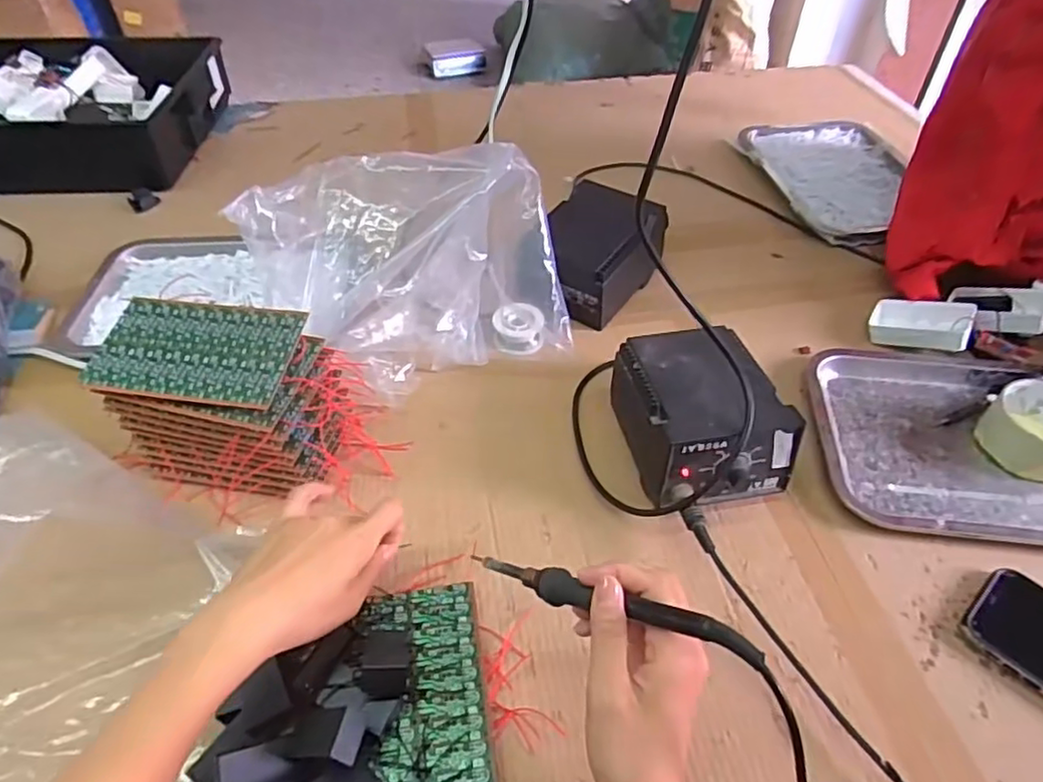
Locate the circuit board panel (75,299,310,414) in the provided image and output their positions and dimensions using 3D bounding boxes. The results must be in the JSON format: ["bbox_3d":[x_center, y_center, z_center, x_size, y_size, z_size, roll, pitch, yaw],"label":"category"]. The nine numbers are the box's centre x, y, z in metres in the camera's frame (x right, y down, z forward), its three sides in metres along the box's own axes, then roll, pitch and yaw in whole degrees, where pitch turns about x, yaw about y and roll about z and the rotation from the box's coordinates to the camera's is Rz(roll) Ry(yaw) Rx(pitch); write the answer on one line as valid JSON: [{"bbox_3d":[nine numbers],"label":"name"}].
[{"bbox_3d":[-0.260,-0.033,0.524,0.154,0.006,0.093,6,57,6],"label":"circuit board panel"}]

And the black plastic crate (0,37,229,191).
[{"bbox_3d":[-0.731,-0.420,0.976,0.504,0.107,0.325,0,46,-1],"label":"black plastic crate"}]

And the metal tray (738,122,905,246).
[{"bbox_3d":[0.455,-0.306,0.927,0.200,0.028,0.325,-6,46,-6],"label":"metal tray"}]

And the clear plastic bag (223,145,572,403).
[{"bbox_3d":[-0.117,-0.123,0.643,0.278,0.175,0.201,-13,48,-13],"label":"clear plastic bag"}]

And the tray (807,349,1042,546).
[{"bbox_3d":[0.432,0.035,0.579,0.306,0.049,0.212,5,46,5],"label":"tray"}]

